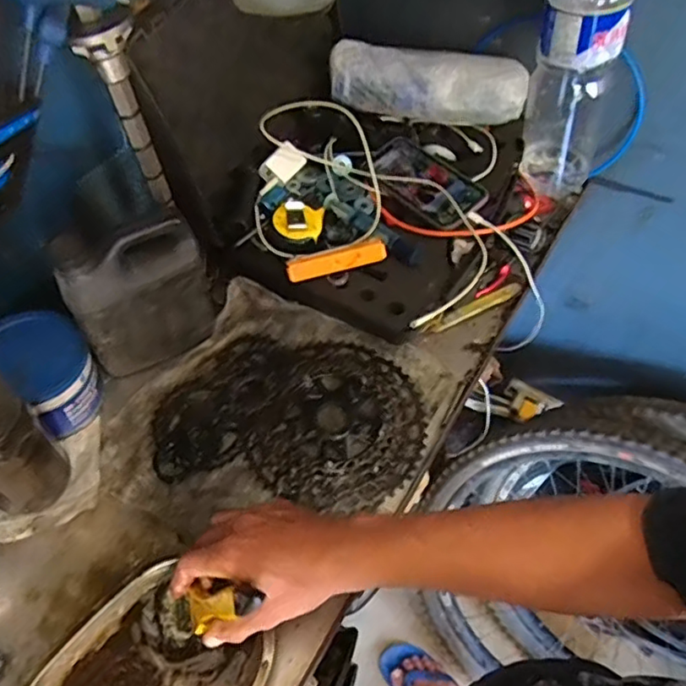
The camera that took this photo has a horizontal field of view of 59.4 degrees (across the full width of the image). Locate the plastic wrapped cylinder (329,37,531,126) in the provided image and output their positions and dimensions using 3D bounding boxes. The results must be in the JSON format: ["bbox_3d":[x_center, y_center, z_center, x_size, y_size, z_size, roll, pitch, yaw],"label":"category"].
[{"bbox_3d":[0.108,-0.333,0.774,0.248,0.072,0.058,14,58,6],"label":"plastic wrapped cylinder"}]

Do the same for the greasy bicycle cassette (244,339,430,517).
[{"bbox_3d":[-0.002,0.081,0.643,0.176,0.018,0.184,14,59,6],"label":"greasy bicycle cassette"}]

